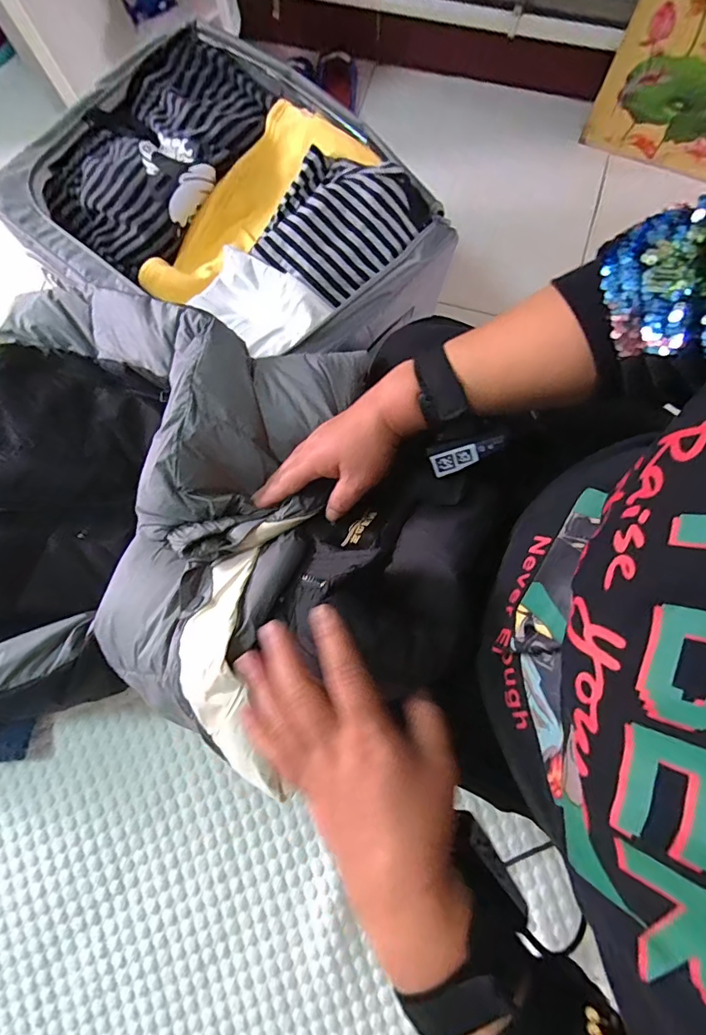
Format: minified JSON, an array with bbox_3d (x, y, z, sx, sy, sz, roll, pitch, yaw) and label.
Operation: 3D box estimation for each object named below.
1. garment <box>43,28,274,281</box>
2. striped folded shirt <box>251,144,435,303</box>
[{"bbox_3d":[-0.309,-0.579,0.752,0.248,0.080,0.372,37,85,8],"label":"garment"},{"bbox_3d":[-0.020,-0.421,0.674,0.205,0.056,0.193,32,84,7],"label":"striped folded shirt"}]

